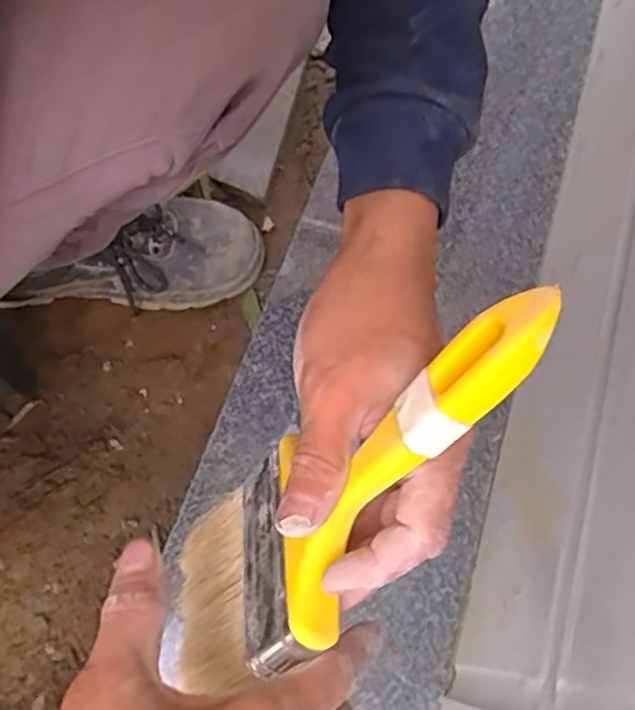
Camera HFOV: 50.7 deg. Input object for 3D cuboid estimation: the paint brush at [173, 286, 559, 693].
[{"bbox_3d":[0.004,0.057,0.257,0.012,0.227,0.088,22,40,-29],"label":"paint brush"}]

